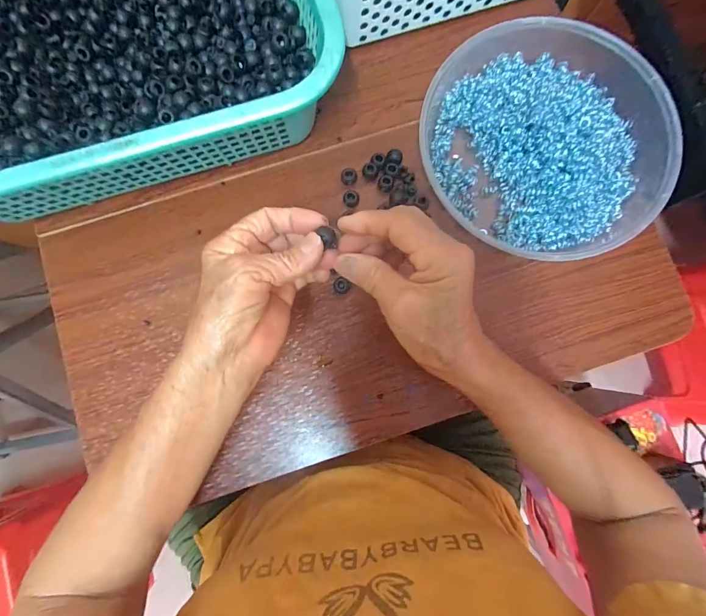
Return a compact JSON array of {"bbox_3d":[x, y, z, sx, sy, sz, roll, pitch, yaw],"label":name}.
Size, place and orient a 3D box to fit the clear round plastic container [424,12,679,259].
[{"bbox_3d":[0.181,-0.161,0.324,0.219,0.040,0.203,0,83,0],"label":"clear round plastic container"}]

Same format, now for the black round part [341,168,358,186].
[{"bbox_3d":[-0.003,-0.127,0.338,0.016,0.012,0.012,7,83,0],"label":"black round part"}]

